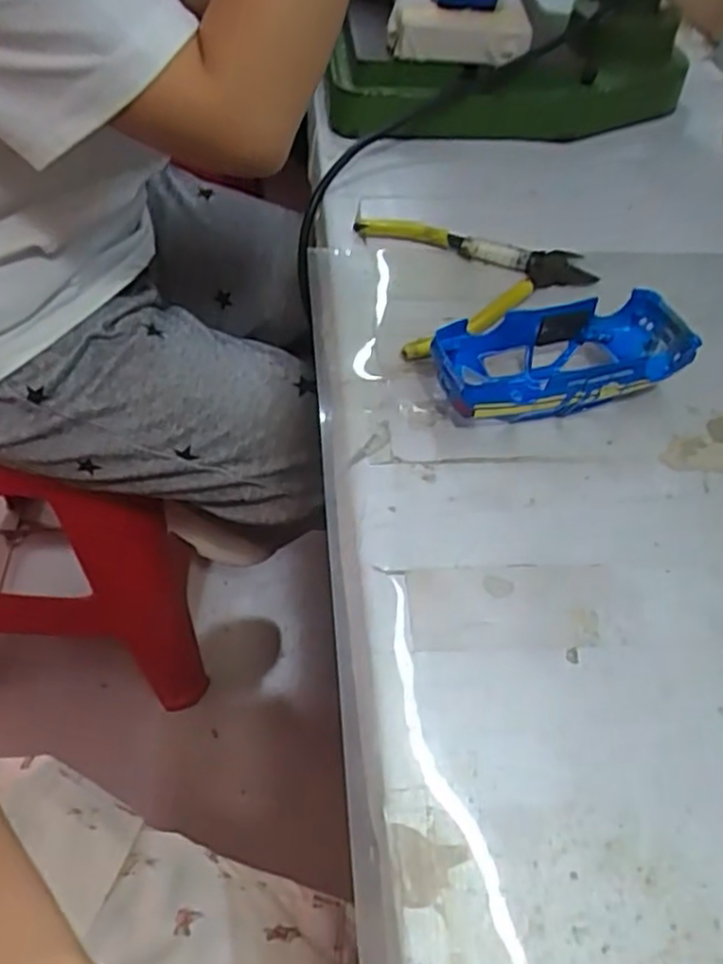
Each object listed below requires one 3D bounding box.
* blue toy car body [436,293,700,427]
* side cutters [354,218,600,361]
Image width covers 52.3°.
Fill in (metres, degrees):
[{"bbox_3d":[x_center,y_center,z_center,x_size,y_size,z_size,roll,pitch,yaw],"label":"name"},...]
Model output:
[{"bbox_3d":[0.105,-0.060,0.382,0.135,0.038,0.056,-12,51,-15],"label":"blue toy car body"},{"bbox_3d":[0.076,-0.127,0.449,0.135,0.013,0.134,-7,50,-11],"label":"side cutters"}]

